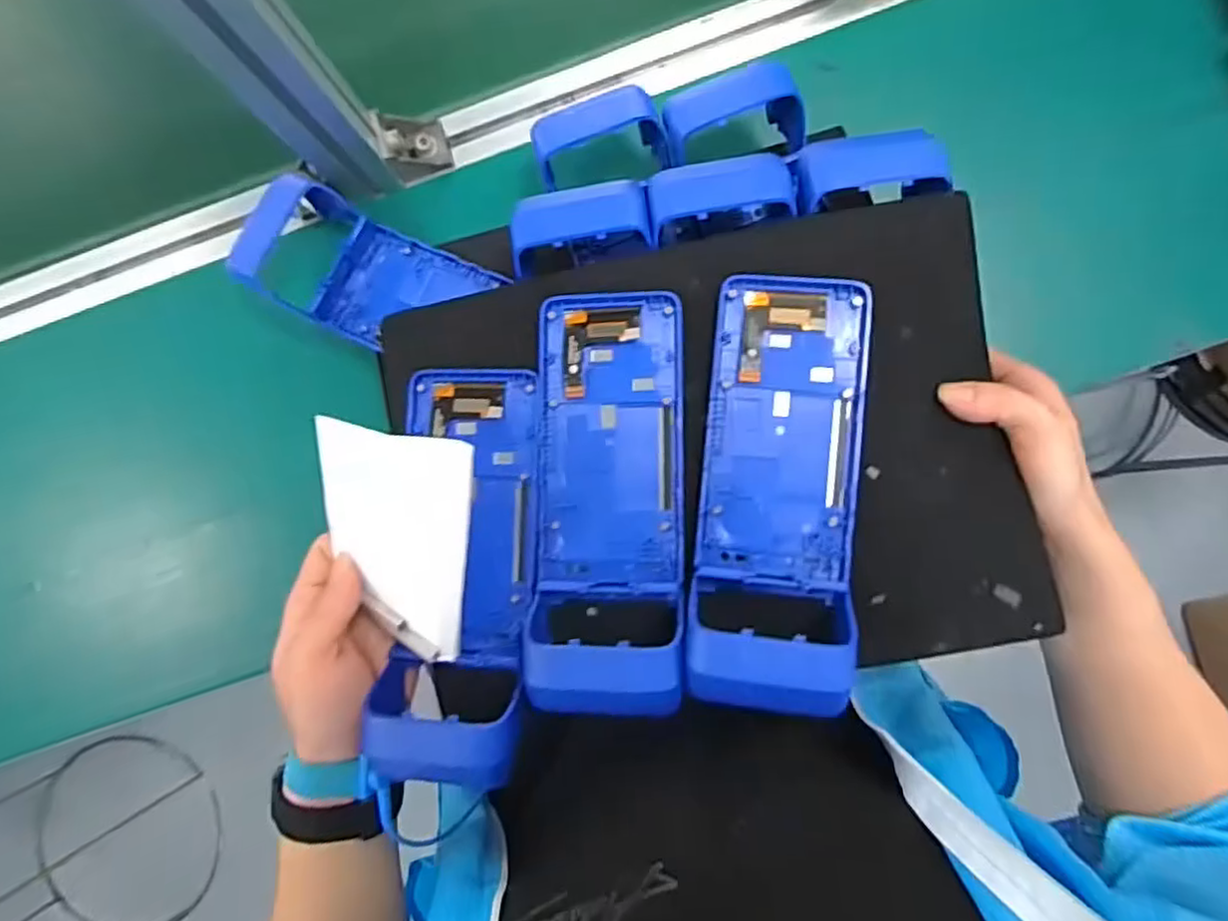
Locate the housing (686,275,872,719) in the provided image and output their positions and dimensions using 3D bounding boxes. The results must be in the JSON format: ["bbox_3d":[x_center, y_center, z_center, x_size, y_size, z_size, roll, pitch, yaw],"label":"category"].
[{"bbox_3d":[0.089,0.011,0.360,0.081,0.048,0.223,6,88,2],"label":"housing"}]

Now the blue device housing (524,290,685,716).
[{"bbox_3d":[-0.003,0.016,0.368,0.081,0.051,0.220,2,88,2],"label":"blue device housing"}]

